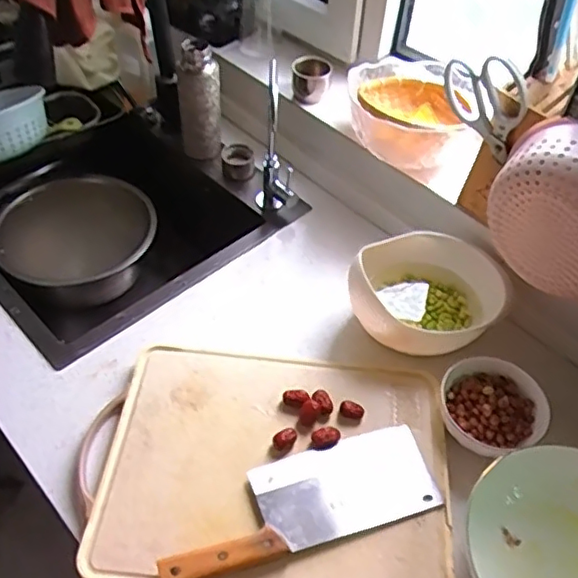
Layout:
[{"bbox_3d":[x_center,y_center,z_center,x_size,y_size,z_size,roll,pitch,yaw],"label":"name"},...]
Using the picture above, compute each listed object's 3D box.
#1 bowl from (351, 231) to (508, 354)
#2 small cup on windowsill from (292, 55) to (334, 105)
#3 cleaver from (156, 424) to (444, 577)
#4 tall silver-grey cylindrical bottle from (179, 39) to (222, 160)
[{"bbox_3d":[0.173,0.001,0.771,0.185,0.081,0.173,1,49,-2],"label":"bowl"},{"bbox_3d":[0.036,-0.343,0.992,0.057,0.061,0.058,1,49,-2],"label":"small cup on windowsill"},{"bbox_3d":[0.012,0.215,0.628,0.293,0.035,0.097,-13,51,-14],"label":"cleaver"},{"bbox_3d":[-0.144,-0.300,0.980,0.067,0.176,0.056,-3,50,-5],"label":"tall silver-grey cylindrical bottle"}]

